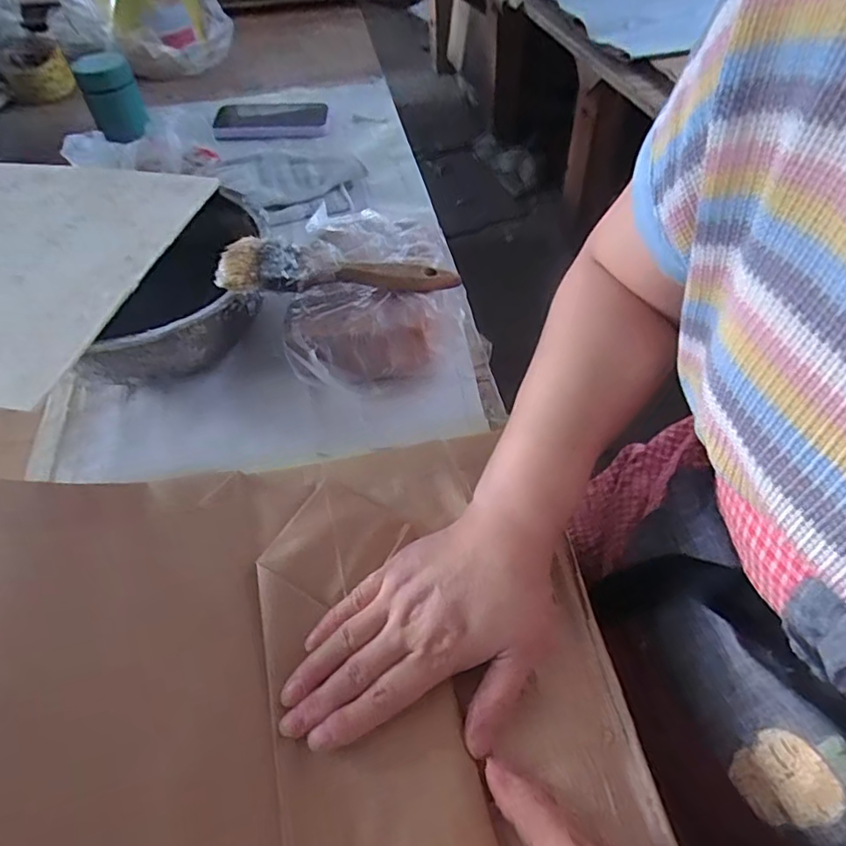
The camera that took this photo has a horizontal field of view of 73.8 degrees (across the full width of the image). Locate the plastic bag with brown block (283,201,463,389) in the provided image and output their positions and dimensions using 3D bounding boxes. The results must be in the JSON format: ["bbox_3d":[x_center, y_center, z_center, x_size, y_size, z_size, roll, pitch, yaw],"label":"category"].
[{"bbox_3d":[-0.034,-0.109,0.483,0.134,0.071,0.179,0,51,3],"label":"plastic bag with brown block"}]

